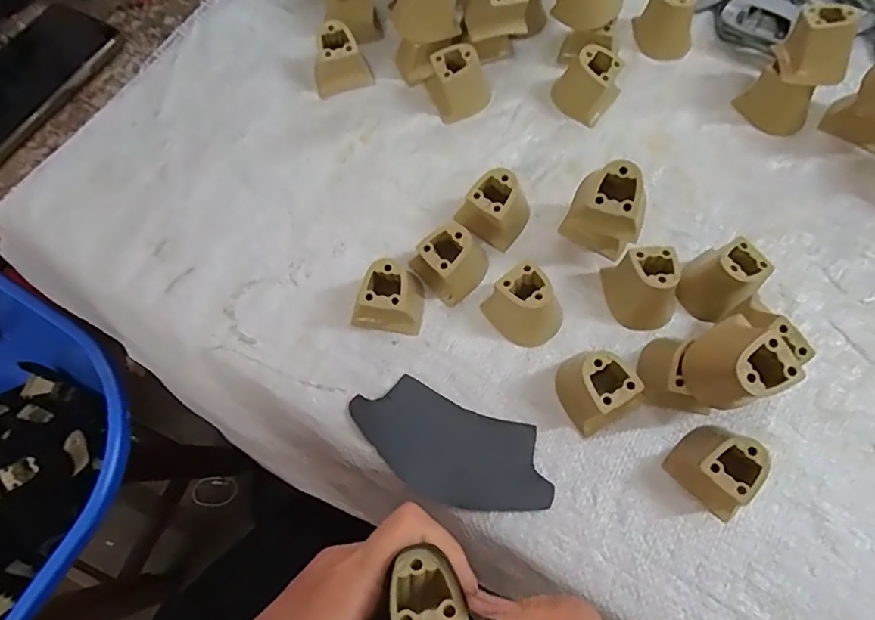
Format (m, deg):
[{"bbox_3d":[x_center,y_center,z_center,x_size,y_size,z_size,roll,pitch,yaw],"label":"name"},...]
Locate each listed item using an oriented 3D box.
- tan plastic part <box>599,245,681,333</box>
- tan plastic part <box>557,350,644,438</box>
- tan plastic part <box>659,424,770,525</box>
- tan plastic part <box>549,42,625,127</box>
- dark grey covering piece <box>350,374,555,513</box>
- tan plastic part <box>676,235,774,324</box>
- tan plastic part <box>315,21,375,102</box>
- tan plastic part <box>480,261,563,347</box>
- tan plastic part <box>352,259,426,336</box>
[{"bbox_3d":[0.129,-0.014,0.332,0.037,0.036,0.044,-10,70,-1],"label":"tan plastic part"},{"bbox_3d":[0.090,0.044,0.311,0.035,0.038,0.041,-34,72,-10],"label":"tan plastic part"},{"bbox_3d":[0.157,0.086,0.292,0.038,0.037,0.043,-42,73,-12],"label":"tan plastic part"},{"bbox_3d":[0.109,-0.166,0.389,0.040,0.036,0.040,36,75,14],"label":"tan plastic part"},{"bbox_3d":[0.008,0.082,0.316,0.121,0.006,0.057,21,72,9],"label":"dark grey covering piece"},{"bbox_3d":[0.177,-0.019,0.333,0.042,0.037,0.037,-34,72,-10],"label":"tan plastic part"},{"bbox_3d":[-0.074,-0.190,0.404,0.043,0.037,0.029,-15,70,-3],"label":"tan plastic part"},{"bbox_3d":[0.053,0.000,0.331,0.040,0.036,0.042,-35,72,-10],"label":"tan plastic part"},{"bbox_3d":[-0.031,-0.009,0.335,0.043,0.037,0.035,6,70,4],"label":"tan plastic part"}]

